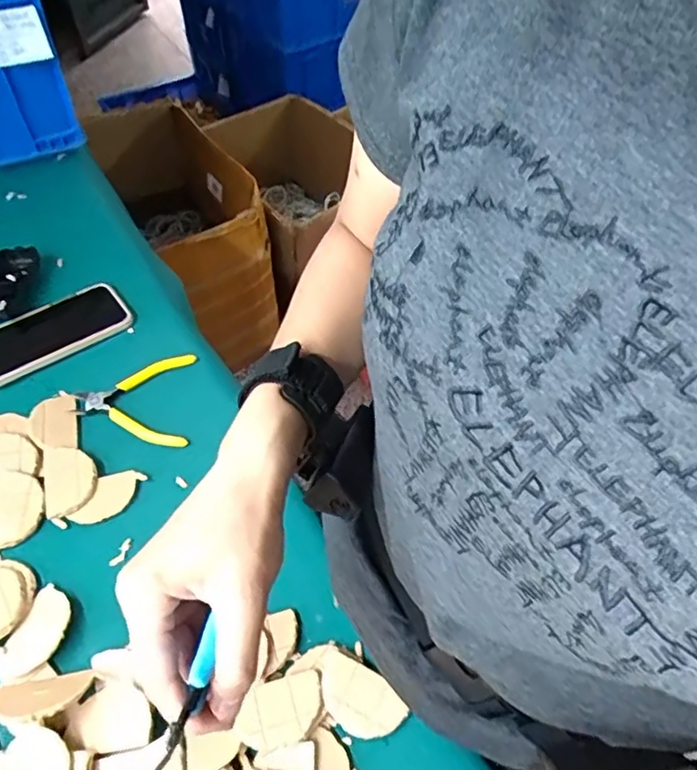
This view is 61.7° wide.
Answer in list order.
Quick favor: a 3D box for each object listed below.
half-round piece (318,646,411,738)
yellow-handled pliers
[{"bbox_3d":[0.006,0.234,0.437,0.071,0.015,0.043,30,56,16],"label":"half-round piece"},{"bbox_3d":[-0.225,0.016,0.593,0.127,0.007,0.108,-3,53,-8],"label":"yellow-handled pliers"}]

